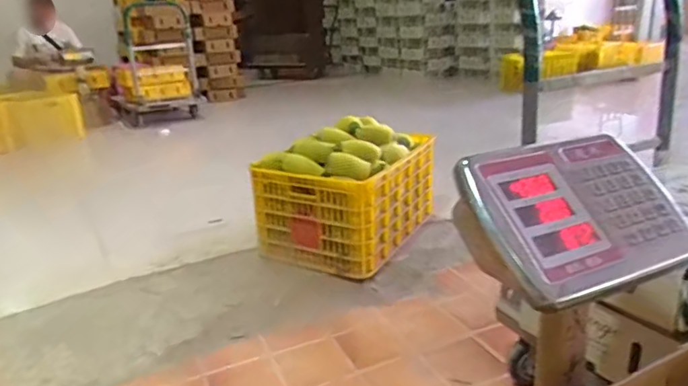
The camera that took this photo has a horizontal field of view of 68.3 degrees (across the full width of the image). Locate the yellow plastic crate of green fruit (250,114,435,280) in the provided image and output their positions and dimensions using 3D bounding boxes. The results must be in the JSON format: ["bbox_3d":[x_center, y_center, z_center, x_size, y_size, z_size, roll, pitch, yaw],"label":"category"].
[{"bbox_3d":[0.027,-0.033,1.807,0.398,0.429,0.616,6,21,26],"label":"yellow plastic crate of green fruit"}]

